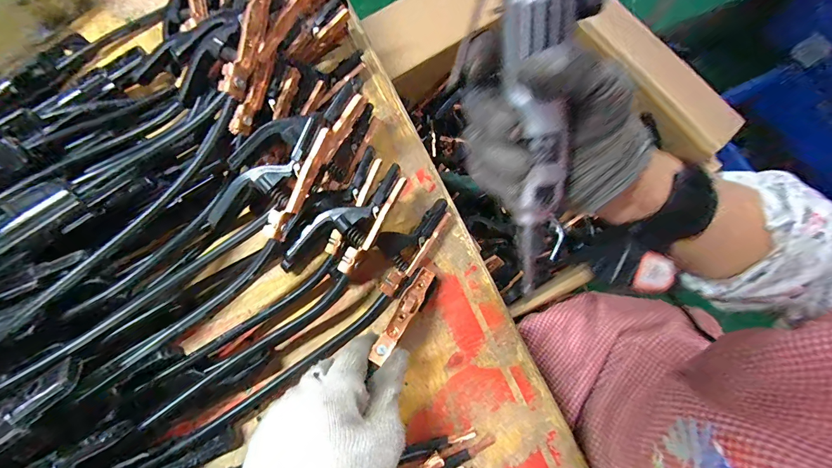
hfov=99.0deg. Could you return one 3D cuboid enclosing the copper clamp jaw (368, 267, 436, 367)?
[{"bbox_3d":[-0.010,0.063,0.287,0.015,0.006,0.092,28,49,7],"label":"copper clamp jaw"}]

